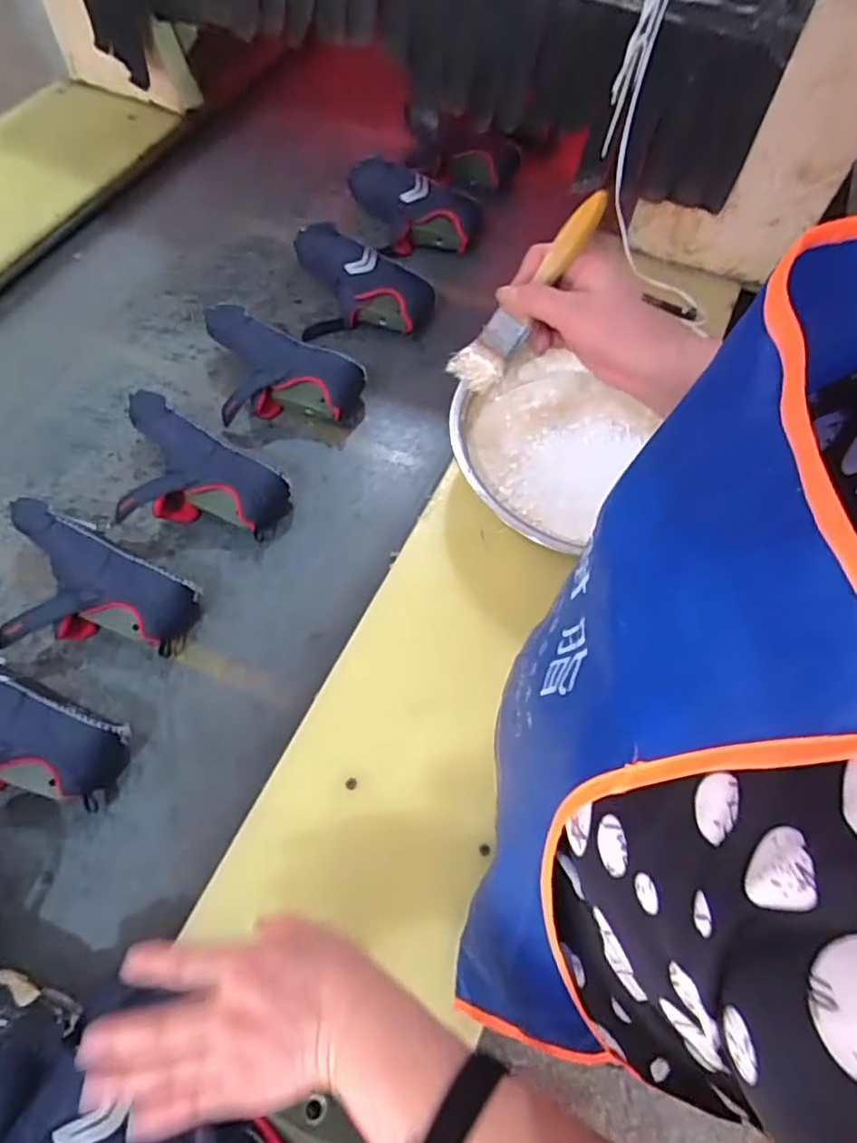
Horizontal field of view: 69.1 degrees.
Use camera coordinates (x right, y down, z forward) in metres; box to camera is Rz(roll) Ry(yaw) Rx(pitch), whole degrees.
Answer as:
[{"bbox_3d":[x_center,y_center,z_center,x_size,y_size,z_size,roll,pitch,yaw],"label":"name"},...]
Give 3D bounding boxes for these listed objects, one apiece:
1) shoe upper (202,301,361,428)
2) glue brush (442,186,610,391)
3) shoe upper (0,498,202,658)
[{"bbox_3d":[-0.205,-0.283,0.880,0.223,0.085,0.133,1,61,-2],"label":"shoe upper"},{"bbox_3d":[0.074,-0.206,0.460,0.036,0.015,0.157,44,108,21],"label":"glue brush"},{"bbox_3d":[-0.388,0.026,0.705,0.228,0.081,0.156,18,62,7],"label":"shoe upper"}]

